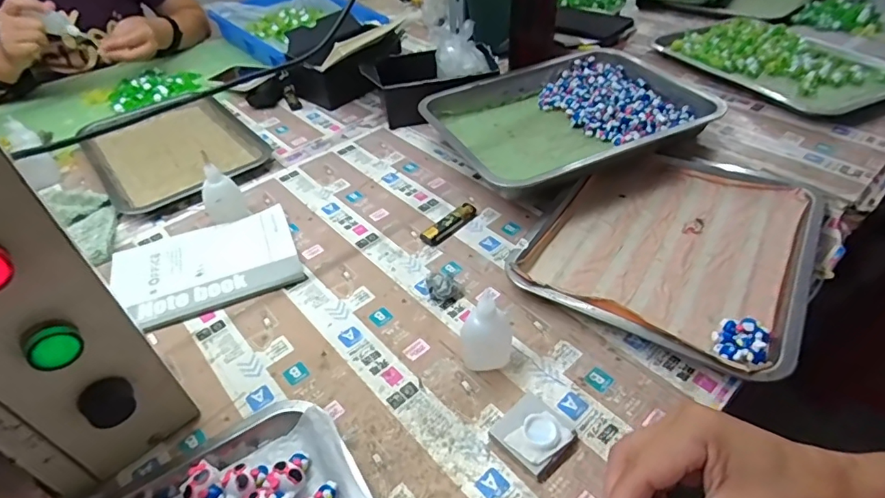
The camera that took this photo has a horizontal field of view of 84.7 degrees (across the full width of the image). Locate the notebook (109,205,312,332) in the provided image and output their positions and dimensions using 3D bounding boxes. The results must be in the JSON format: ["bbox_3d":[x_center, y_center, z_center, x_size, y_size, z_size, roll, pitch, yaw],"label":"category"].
[{"bbox_3d":[-0.265,0.019,0.551,0.192,0.010,0.137,-20,46,-17],"label":"notebook"}]

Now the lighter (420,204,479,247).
[{"bbox_3d":[0.010,-0.030,0.587,0.080,0.014,0.023,-34,51,-28],"label":"lighter"}]

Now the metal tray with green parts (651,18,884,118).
[{"bbox_3d":[0.490,-0.289,0.724,0.202,0.019,0.310,-24,47,-20],"label":"metal tray with green parts"}]

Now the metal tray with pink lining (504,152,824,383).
[{"bbox_3d":[0.250,-0.012,0.535,0.258,0.034,0.300,24,50,26],"label":"metal tray with pink lining"}]

